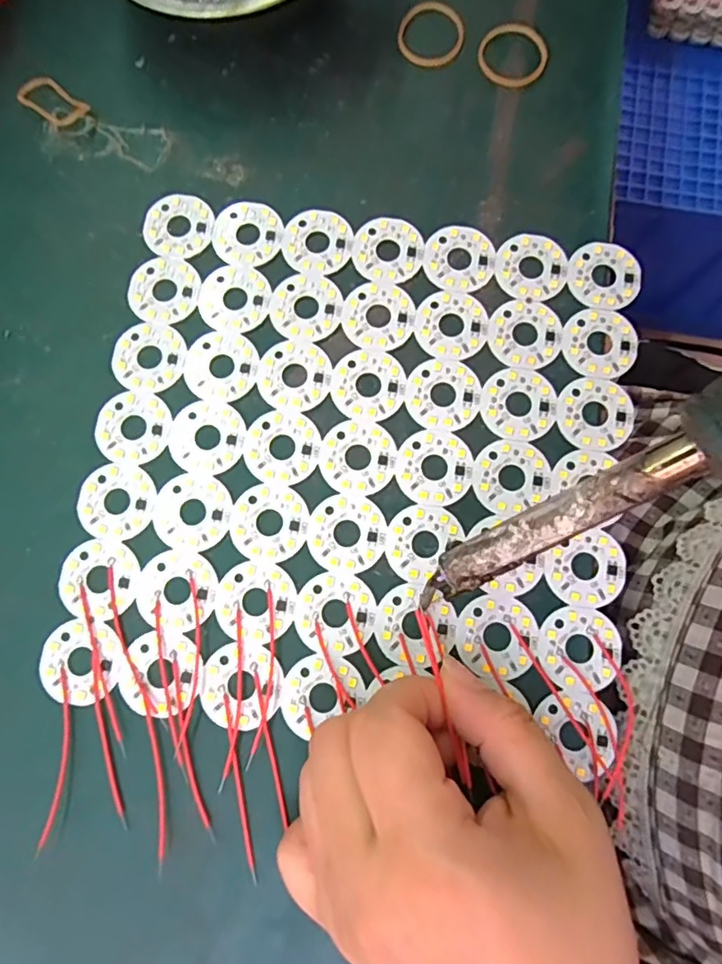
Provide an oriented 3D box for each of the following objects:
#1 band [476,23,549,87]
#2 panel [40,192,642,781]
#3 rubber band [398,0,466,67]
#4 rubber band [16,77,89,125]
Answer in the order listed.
[{"bbox_3d":[0.070,-0.197,0.261,0.032,0.005,0.031,20,80,4],"label":"band"},{"bbox_3d":[0.000,-0.012,0.227,0.205,0.004,0.207,8,79,2],"label":"panel"},{"bbox_3d":[0.033,-0.210,0.264,0.030,0.007,0.031,0,79,0],"label":"rubber band"},{"bbox_3d":[-0.140,-0.174,0.259,0.030,0.005,0.017,31,81,6],"label":"rubber band"}]

